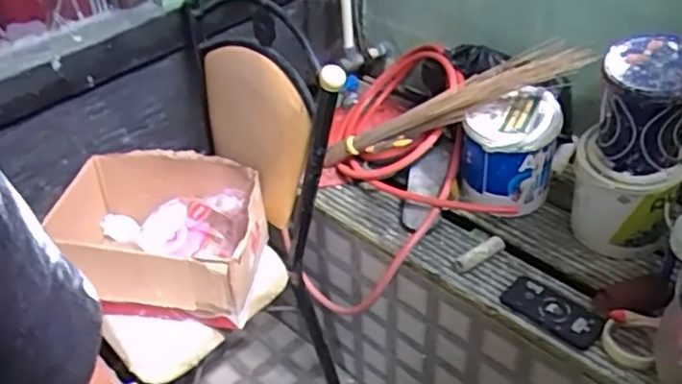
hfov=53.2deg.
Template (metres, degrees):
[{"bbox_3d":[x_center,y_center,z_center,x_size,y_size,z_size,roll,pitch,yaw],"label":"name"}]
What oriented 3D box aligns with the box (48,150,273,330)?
[{"bbox_3d":[-0.315,0.088,1.249,0.322,0.194,0.260,3,41,6],"label":"box"}]

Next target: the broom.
[{"bbox_3d":[0.203,-0.156,1.317,0.570,0.073,0.071,-22,30,33],"label":"broom"}]

